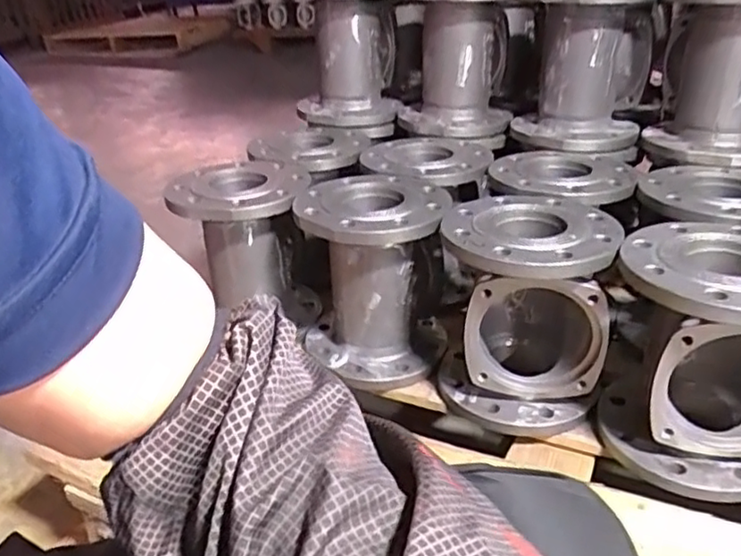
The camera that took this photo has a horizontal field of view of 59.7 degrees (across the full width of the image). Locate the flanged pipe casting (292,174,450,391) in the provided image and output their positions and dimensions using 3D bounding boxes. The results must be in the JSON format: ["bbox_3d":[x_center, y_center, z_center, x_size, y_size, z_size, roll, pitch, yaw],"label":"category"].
[{"bbox_3d":[0.005,-0.009,0.848,0.182,0.200,0.168,-2,29,1],"label":"flanged pipe casting"}]

